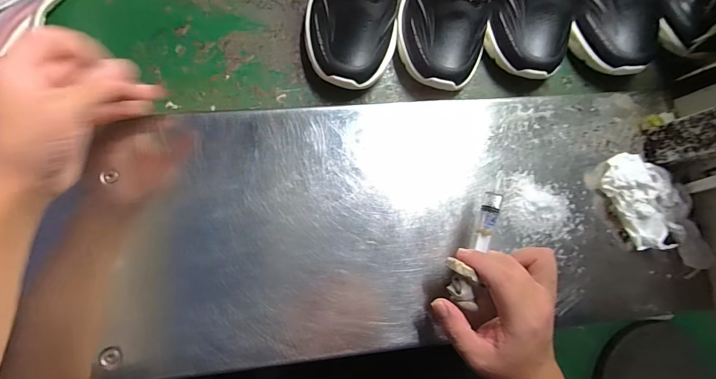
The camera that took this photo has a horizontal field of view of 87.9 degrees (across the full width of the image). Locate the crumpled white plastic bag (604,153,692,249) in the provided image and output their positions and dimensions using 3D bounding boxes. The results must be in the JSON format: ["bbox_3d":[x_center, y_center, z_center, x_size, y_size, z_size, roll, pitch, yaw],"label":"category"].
[{"bbox_3d":[0.291,0.009,0.376,0.061,0.021,0.095,-26,87,-10],"label":"crumpled white plastic bag"}]

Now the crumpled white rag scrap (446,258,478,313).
[{"bbox_3d":[0.085,0.079,0.306,0.019,0.017,0.043,-14,91,-3],"label":"crumpled white rag scrap"}]

